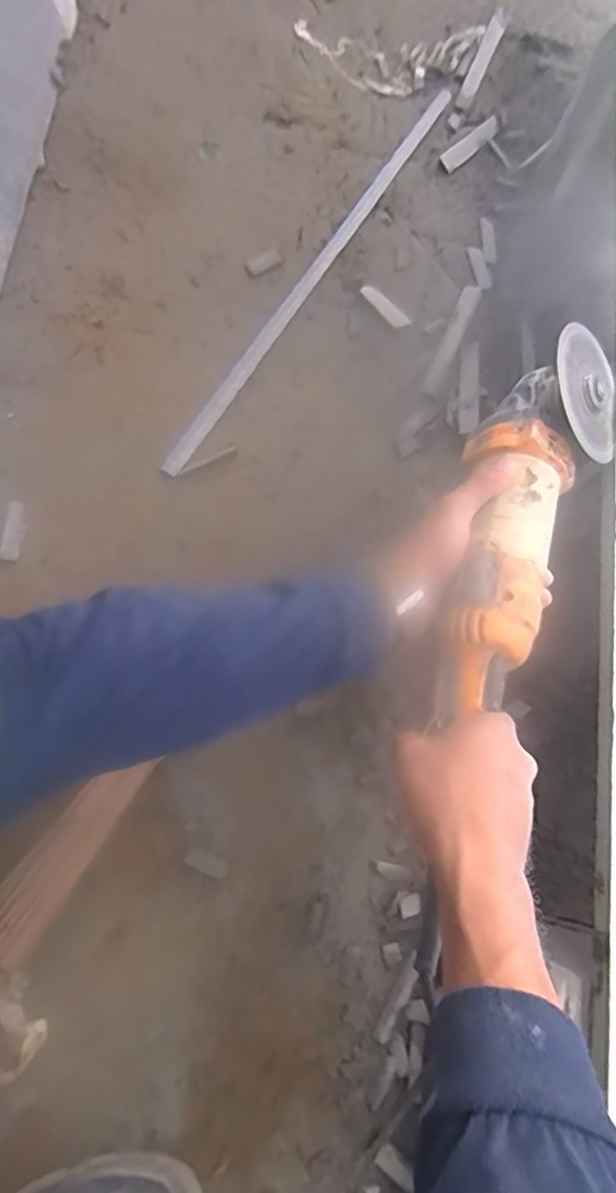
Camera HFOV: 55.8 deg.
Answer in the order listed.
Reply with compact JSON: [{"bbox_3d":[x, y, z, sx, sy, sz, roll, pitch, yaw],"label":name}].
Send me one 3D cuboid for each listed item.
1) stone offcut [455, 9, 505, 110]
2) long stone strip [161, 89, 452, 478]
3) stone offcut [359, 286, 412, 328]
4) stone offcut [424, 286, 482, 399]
[{"bbox_3d":[0.269,-0.829,0.896,0.025,0.010,0.237,22,72,5],"label":"stone offcut"},{"bbox_3d":[0.020,-0.433,0.743,0.025,0.011,0.722,30,75,3],"label":"long stone strip"},{"bbox_3d":[0.097,-0.370,0.745,0.021,0.005,0.082,-41,74,4],"label":"stone offcut"},{"bbox_3d":[0.177,-0.316,0.717,0.020,0.009,0.171,24,74,1],"label":"stone offcut"}]

